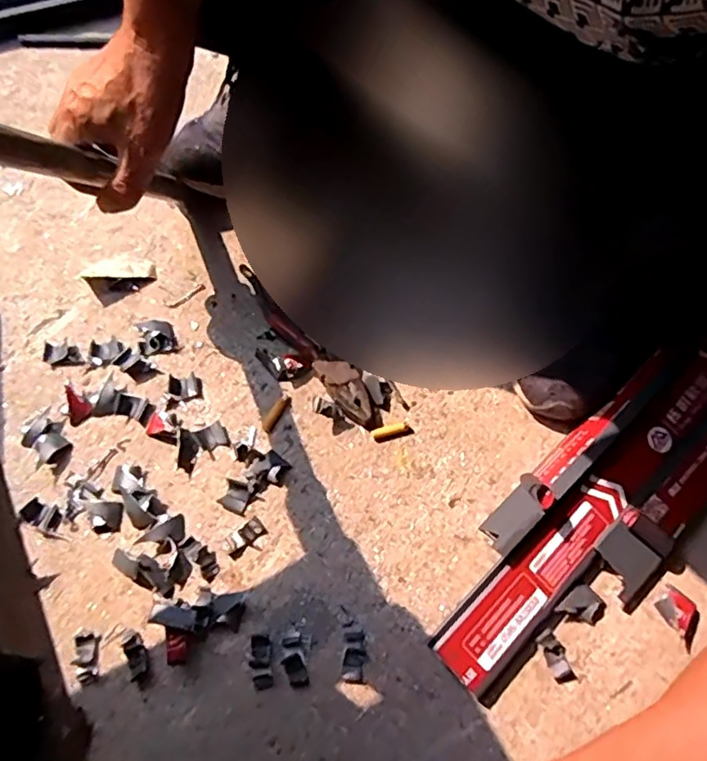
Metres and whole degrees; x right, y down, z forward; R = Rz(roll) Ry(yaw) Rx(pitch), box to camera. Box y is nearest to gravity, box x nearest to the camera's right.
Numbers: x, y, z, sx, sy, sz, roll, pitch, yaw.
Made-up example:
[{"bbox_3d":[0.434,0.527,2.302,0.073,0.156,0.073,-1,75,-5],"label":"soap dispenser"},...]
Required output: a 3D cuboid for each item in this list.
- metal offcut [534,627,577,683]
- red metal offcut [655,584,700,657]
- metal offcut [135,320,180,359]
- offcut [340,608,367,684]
[{"bbox_3d":[0.149,0.203,0.446,0.016,0.004,0.037,-19,63,-8],"label":"metal offcut"},{"bbox_3d":[0.245,0.176,0.454,0.034,0.013,0.033,33,67,18],"label":"red metal offcut"},{"bbox_3d":[-0.190,-0.042,0.582,0.035,0.007,0.039,-18,62,-8],"label":"metal offcut"},{"bbox_3d":[-0.001,0.198,0.455,0.017,0.004,0.050,-2,61,1],"label":"offcut"}]

